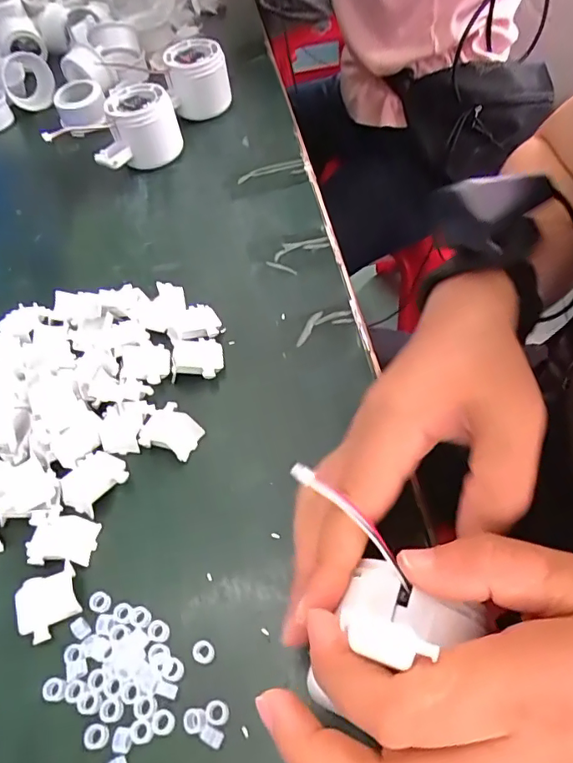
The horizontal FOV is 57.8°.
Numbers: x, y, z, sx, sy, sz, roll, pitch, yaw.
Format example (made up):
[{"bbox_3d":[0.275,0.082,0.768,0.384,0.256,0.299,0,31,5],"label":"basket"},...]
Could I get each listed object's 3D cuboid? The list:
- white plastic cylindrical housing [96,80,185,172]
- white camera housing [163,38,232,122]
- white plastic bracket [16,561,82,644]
[{"bbox_3d":[-0.136,-0.222,0.460,0.076,0.048,0.051,-35,57,-16],"label":"white plastic cylindrical housing"},{"bbox_3d":[-0.086,-0.291,0.503,0.060,0.054,0.054,-6,54,4],"label":"white camera housing"},{"bbox_3d":[-0.115,0.106,0.249,0.029,0.006,0.029,-23,55,-9],"label":"white plastic bracket"}]

